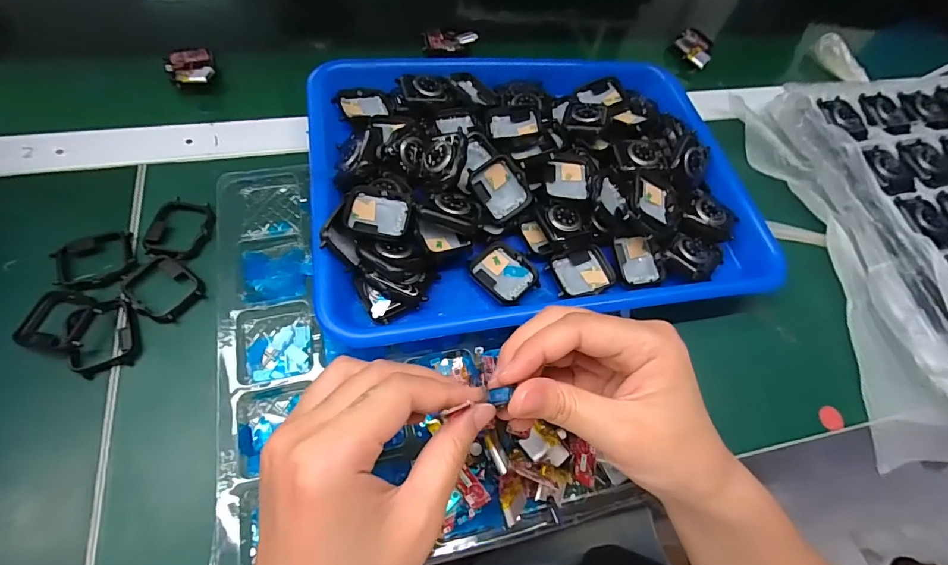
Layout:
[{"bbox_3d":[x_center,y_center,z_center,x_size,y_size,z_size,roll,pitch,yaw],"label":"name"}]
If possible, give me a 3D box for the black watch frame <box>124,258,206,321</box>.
[{"bbox_3d":[-0.206,0.002,0.295,0.048,0.008,0.037,37,64,13],"label":"black watch frame"}]

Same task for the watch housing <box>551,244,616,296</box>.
[{"bbox_3d":[0.077,-0.007,0.318,0.042,0.012,0.034,-12,64,-13],"label":"watch housing"}]

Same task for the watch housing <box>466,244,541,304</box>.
[{"bbox_3d":[0.020,-0.007,0.309,0.043,0.007,0.036,42,65,15],"label":"watch housing"}]

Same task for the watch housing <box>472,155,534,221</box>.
[{"bbox_3d":[0.020,-0.068,0.324,0.036,0.008,0.042,-35,100,-11],"label":"watch housing"}]

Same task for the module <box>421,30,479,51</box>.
[{"bbox_3d":[-0.025,-0.239,0.439,0.050,0.012,0.025,-11,64,-12],"label":"module"}]

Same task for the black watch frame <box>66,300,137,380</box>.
[{"bbox_3d":[-0.229,0.033,0.275,0.035,0.013,0.043,-15,65,-14],"label":"black watch frame"}]

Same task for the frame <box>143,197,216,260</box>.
[{"bbox_3d":[-0.207,-0.038,0.314,0.041,0.008,0.048,4,62,-5],"label":"frame"}]

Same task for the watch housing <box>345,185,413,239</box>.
[{"bbox_3d":[-0.063,-0.046,0.295,0.041,0.010,0.037,8,61,-3],"label":"watch housing"}]

